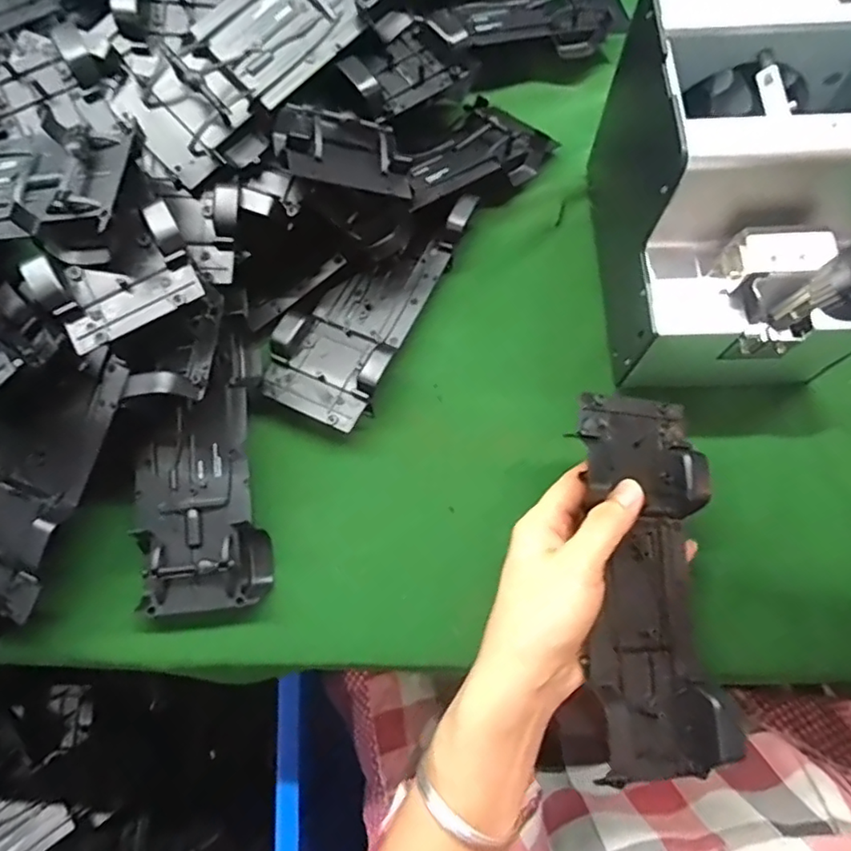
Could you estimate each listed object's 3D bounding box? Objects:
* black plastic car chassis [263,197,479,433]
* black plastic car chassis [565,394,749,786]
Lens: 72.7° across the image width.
[{"bbox_3d":[-0.042,-0.083,0.389,0.078,0.031,0.173,24,74,9],"label":"black plastic car chassis"},{"bbox_3d":[0.118,0.079,0.308,0.073,0.035,0.191,5,76,-20],"label":"black plastic car chassis"}]

